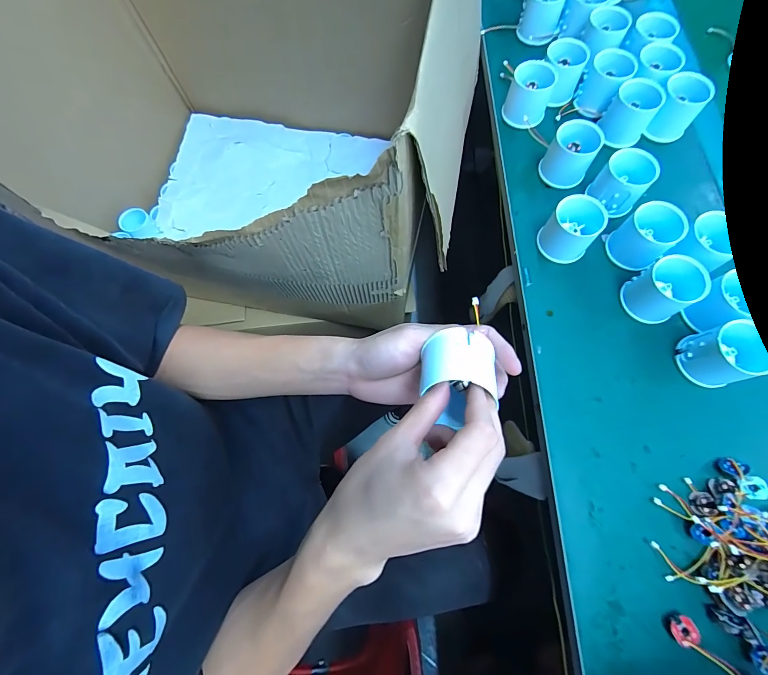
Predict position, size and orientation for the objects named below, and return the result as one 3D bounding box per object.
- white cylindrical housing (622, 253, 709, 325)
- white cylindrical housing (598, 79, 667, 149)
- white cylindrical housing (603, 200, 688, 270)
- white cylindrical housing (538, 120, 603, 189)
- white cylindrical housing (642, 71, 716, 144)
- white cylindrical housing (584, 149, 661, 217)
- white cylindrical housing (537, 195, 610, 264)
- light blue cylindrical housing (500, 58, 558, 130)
[{"bbox_3d":[0.290,-0.049,0.361,0.048,0.058,0.052,-1,73,2],"label":"white cylindrical housing"},{"bbox_3d":[0.311,-0.283,0.440,0.052,0.057,0.052,-1,73,2],"label":"white cylindrical housing"},{"bbox_3d":[0.284,-0.109,0.381,0.051,0.057,0.052,-1,73,2],"label":"white cylindrical housing"},{"bbox_3d":[0.225,-0.221,0.420,0.051,0.054,0.052,-1,73,2],"label":"white cylindrical housing"},{"bbox_3d":[0.361,-0.282,0.430,0.050,0.051,0.060,36,77,12],"label":"white cylindrical housing"},{"bbox_3d":[0.272,-0.178,0.399,0.054,0.046,0.054,-1,73,2],"label":"white cylindrical housing"},{"bbox_3d":[0.208,-0.119,0.387,0.051,0.057,0.050,-1,73,2],"label":"white cylindrical housing"},{"bbox_3d":[0.188,-0.313,0.456,0.055,0.056,0.056,21,75,8],"label":"light blue cylindrical housing"}]

